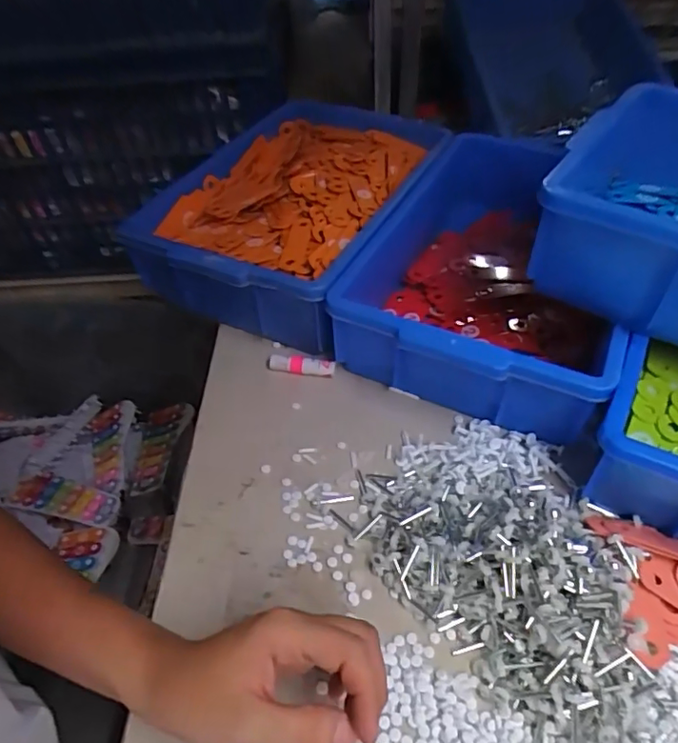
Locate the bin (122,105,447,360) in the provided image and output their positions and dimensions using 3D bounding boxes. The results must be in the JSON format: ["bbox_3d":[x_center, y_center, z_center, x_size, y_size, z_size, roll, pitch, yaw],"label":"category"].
[{"bbox_3d":[-0.049,-0.192,0.652,0.255,0.107,0.383,17,51,19],"label":"bin"}]

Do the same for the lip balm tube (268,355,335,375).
[{"bbox_3d":[-0.038,-0.007,0.536,0.067,0.019,0.015,4,48,8],"label":"lip balm tube"}]

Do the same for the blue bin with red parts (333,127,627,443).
[{"bbox_3d":[0.174,-0.114,0.571,0.237,0.101,0.395,18,51,19],"label":"blue bin with red parts"}]

